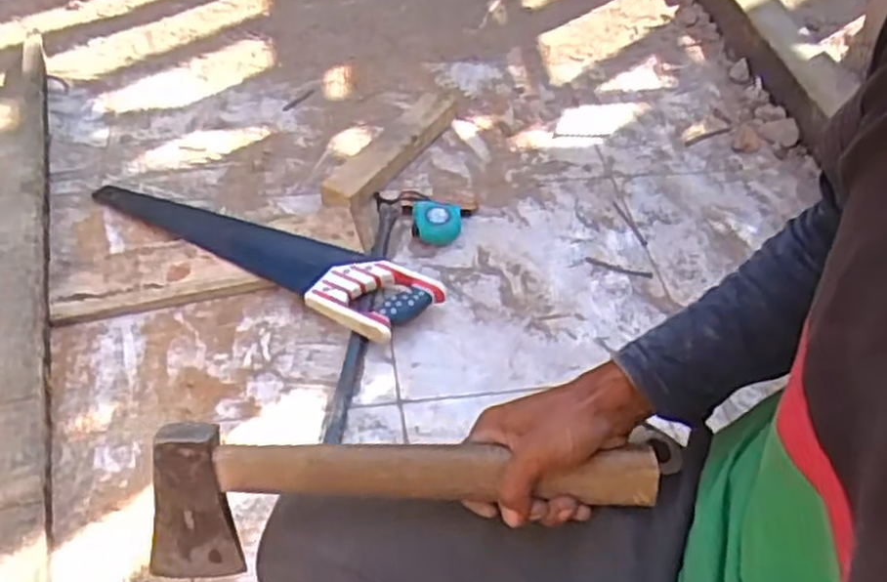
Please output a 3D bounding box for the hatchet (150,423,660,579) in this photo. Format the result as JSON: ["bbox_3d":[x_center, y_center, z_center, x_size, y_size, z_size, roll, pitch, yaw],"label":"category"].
[{"bbox_3d":[-0.026,0.134,0.528,0.339,0.105,0.030,-3,15,-1],"label":"hatchet"}]

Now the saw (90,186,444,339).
[{"bbox_3d":[-0.258,-0.073,1.083,0.542,0.041,0.125,25,50,17],"label":"saw"}]

